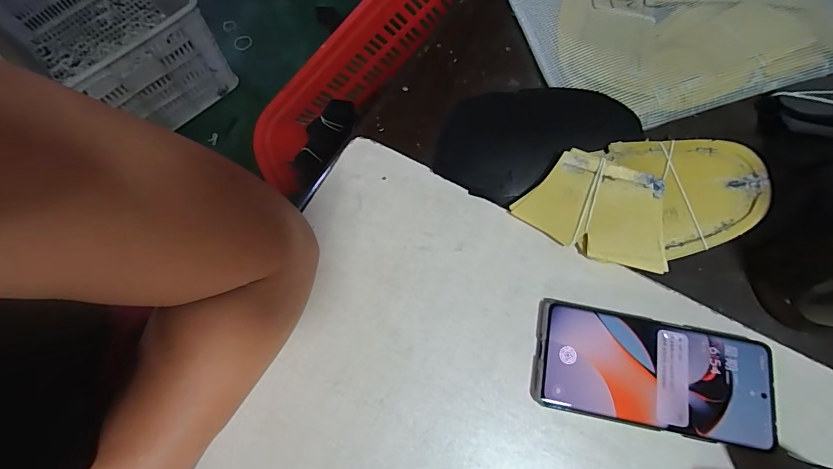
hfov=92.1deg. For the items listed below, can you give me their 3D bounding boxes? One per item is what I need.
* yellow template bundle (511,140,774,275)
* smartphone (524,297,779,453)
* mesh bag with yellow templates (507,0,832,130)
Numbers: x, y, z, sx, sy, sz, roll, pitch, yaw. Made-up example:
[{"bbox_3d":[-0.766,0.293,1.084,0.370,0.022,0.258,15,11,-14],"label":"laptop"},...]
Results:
[{"bbox_3d":[0.173,-0.024,0.320,0.176,0.020,0.097,-9,84,8],"label":"yellow template bundle"},{"bbox_3d":[0.171,0.100,0.294,0.164,0.014,0.077,11,73,3],"label":"smartphone"},{"bbox_3d":[0.253,-0.224,0.384,0.300,0.033,0.228,-15,73,-5],"label":"mesh bag with yellow templates"}]

